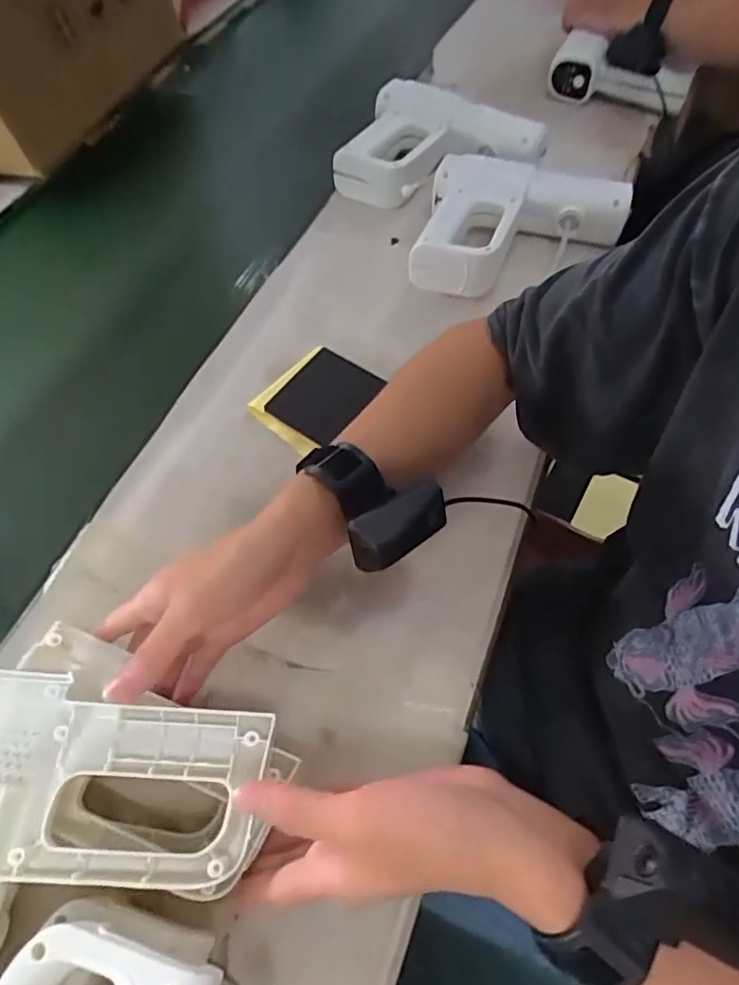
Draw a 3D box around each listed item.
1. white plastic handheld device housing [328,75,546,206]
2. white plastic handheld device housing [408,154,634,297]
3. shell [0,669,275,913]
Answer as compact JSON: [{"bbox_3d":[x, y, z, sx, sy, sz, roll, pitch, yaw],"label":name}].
[{"bbox_3d":[0.077,-0.424,0.698,0.245,0.062,0.130,-8,58,-1],"label":"white plastic handheld device housing"},{"bbox_3d":[0.162,-0.279,0.620,0.210,0.057,0.161,10,60,10],"label":"white plastic handheld device housing"},{"bbox_3d":[-0.163,0.201,0.295,0.170,0.041,0.196,10,59,7],"label":"shell"}]

